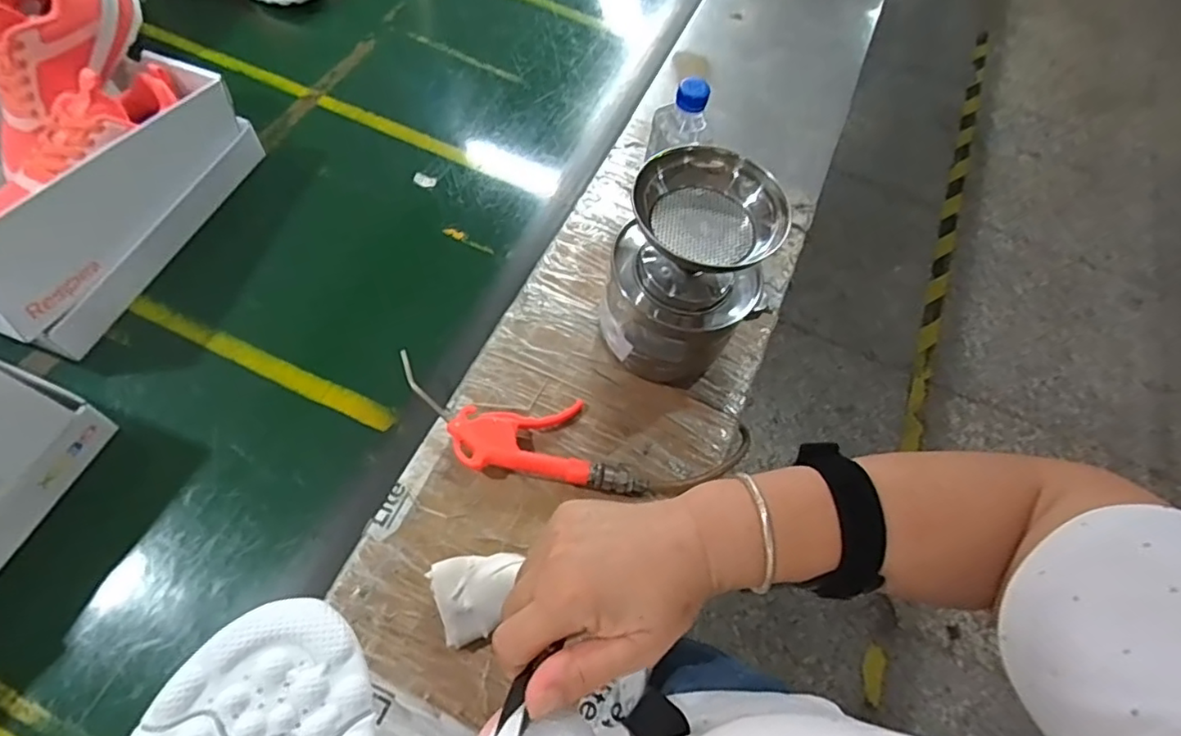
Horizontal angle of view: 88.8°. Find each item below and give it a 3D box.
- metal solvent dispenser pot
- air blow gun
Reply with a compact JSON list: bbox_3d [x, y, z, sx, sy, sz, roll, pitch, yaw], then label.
[{"bbox_3d":[0.089,-0.074,0.551,0.132,0.212,0.107,-18,66,-14],"label":"metal solvent dispenser pot"},{"bbox_3d":[-0.091,0.049,0.565,0.192,0.031,0.100,8,62,-1],"label":"air blow gun"}]

